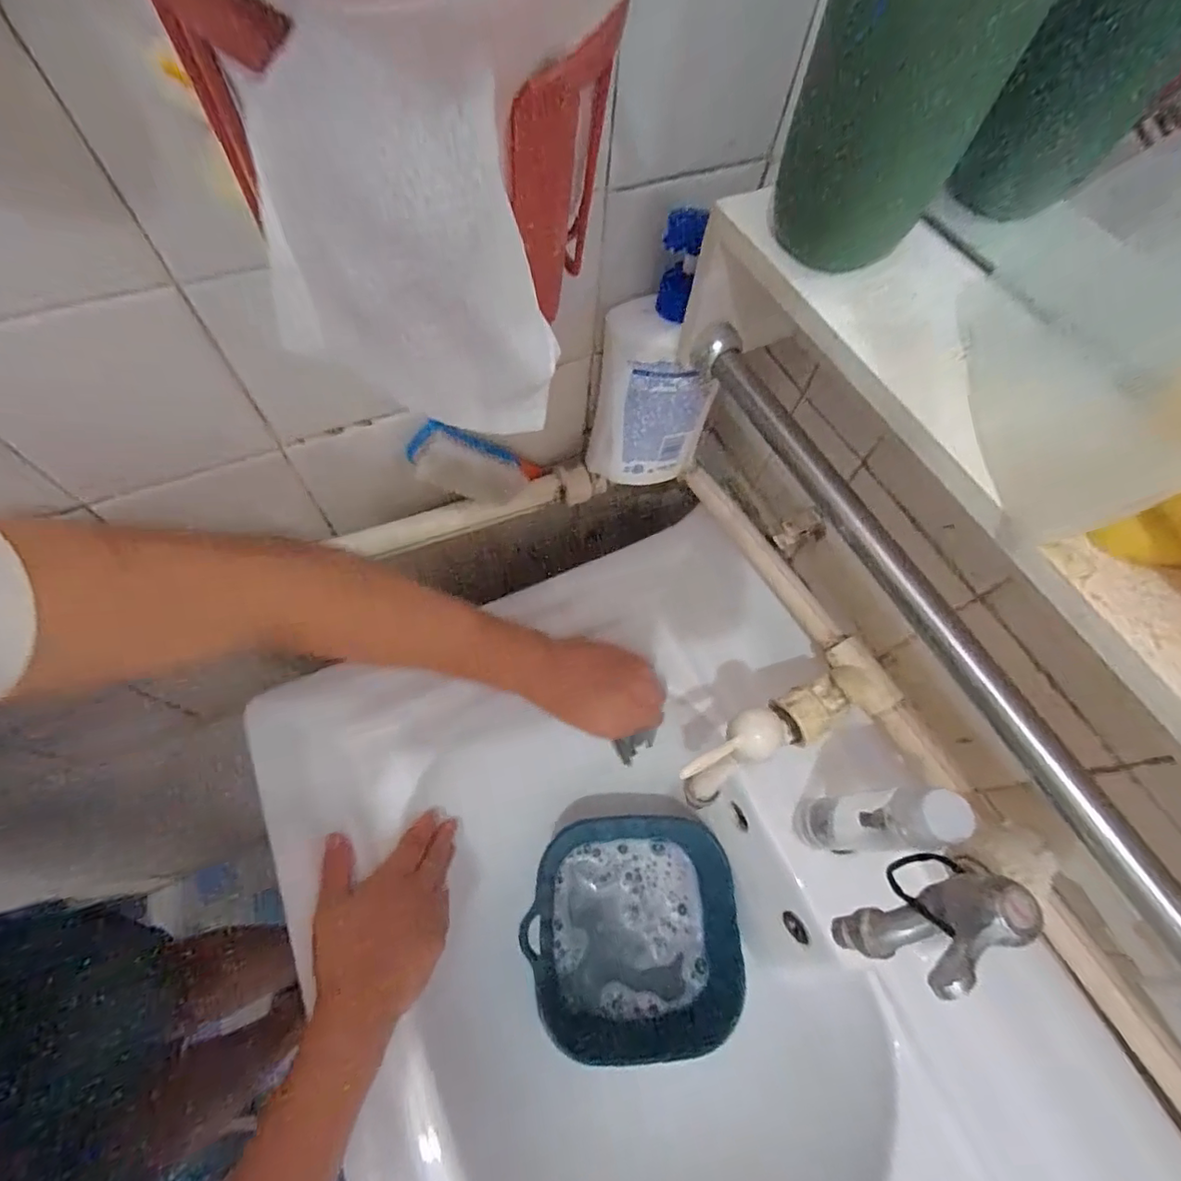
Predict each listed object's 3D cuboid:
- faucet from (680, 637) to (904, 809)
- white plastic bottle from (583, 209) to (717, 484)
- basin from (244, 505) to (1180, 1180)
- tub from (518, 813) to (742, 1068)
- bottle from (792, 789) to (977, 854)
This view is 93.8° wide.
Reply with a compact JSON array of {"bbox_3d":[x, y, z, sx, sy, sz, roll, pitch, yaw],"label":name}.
[{"bbox_3d":[0.134,0.087,0.365,0.159,0.067,0.055,-27,69,-14],"label":"faucet"},{"bbox_3d":[0.044,-0.153,0.390,0.086,0.184,0.061,-11,66,-8],"label":"white plastic bottle"},{"bbox_3d":[0.050,0.282,0.455,0.458,0.172,0.586,-23,68,-12],"label":"basin"},{"bbox_3d":[0.038,0.301,0.498,0.200,0.059,0.183,2,65,-2],"label":"tub"},{"bbox_3d":[0.180,0.152,0.362,0.035,0.155,0.037,-2,66,-4],"label":"bottle"}]

